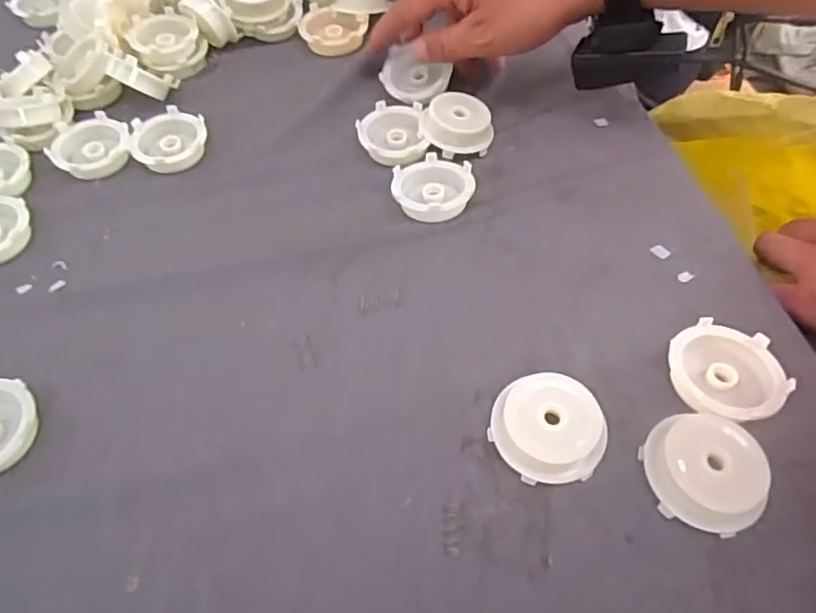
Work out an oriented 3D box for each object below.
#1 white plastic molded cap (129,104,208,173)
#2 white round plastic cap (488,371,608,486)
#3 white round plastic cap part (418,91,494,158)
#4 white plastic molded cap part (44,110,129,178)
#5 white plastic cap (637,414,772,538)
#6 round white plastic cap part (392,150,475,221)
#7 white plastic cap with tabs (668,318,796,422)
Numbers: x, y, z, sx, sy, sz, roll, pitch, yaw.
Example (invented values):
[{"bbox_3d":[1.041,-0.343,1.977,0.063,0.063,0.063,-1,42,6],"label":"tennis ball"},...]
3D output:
[{"bbox_3d":[-0.173,-0.121,0.430,0.052,0.017,0.050,-10,56,-6],"label":"white plastic molded cap"},{"bbox_3d":[0.071,0.061,0.303,0.054,0.022,0.054,-1,55,1],"label":"white round plastic cap"},{"bbox_3d":[0.037,-0.130,0.422,0.048,0.018,0.048,-1,55,1],"label":"white round plastic cap part"},{"bbox_3d":[-0.230,-0.117,0.428,0.054,0.015,0.054,0,57,0],"label":"white plastic molded cap part"},{"bbox_3d":[0.143,0.078,0.287,0.052,0.017,0.052,-1,55,1],"label":"white plastic cap"},{"bbox_3d":[0.017,-0.079,0.393,0.052,0.018,0.052,-1,55,1],"label":"round white plastic cap part"},{"bbox_3d":[0.168,0.035,0.314,0.054,0.020,0.057,-1,55,1],"label":"white plastic cap with tabs"}]

